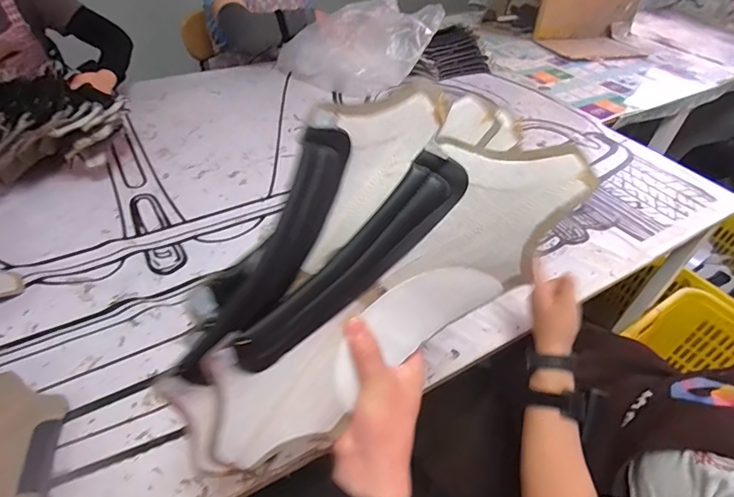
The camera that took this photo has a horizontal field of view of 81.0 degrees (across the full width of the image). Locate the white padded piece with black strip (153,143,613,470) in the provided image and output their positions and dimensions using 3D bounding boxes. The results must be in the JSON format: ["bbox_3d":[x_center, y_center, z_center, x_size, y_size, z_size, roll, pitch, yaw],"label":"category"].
[{"bbox_3d":[0.003,0.055,0.346,0.380,0.132,0.042,-41,20,4],"label":"white padded piece with black strip"}]

